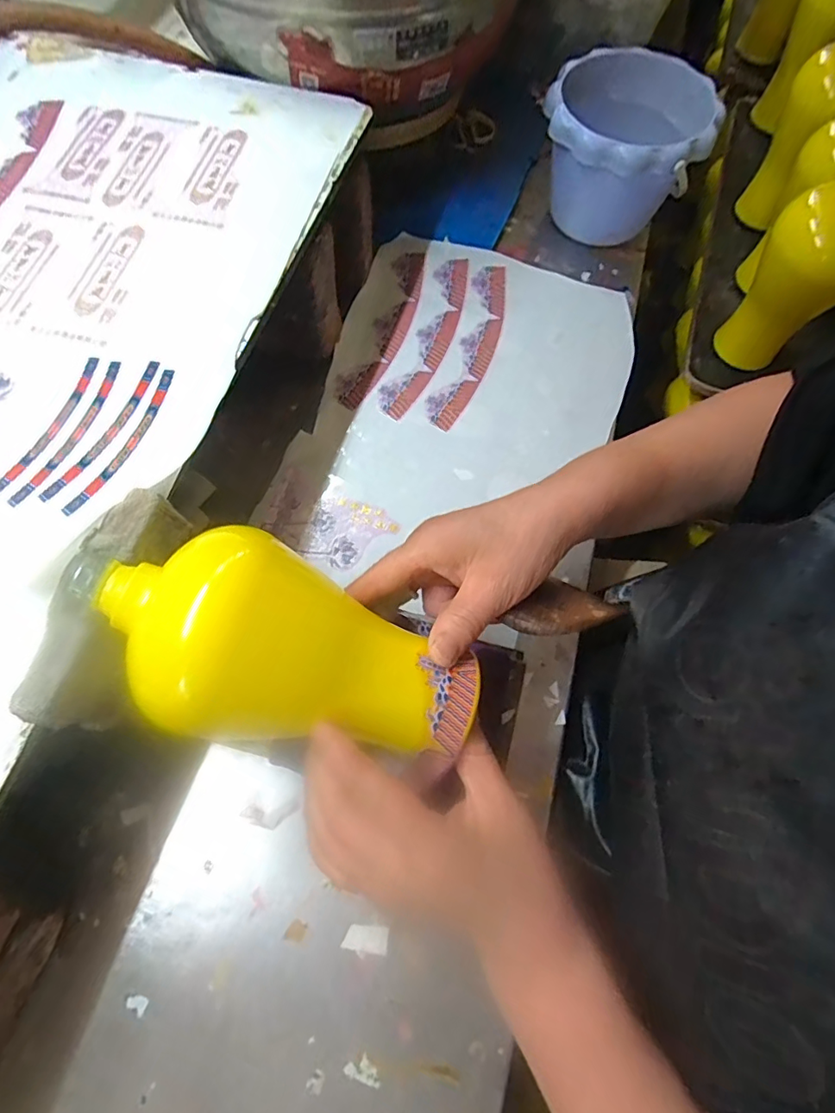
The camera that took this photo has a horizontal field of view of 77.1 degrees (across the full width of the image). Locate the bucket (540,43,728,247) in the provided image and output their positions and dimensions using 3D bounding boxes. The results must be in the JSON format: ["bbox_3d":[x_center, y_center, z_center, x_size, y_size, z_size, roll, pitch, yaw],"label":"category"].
[{"bbox_3d":[0.199,-0.405,0.543,0.160,0.124,0.159,1,69,-1],"label":"bucket"}]

